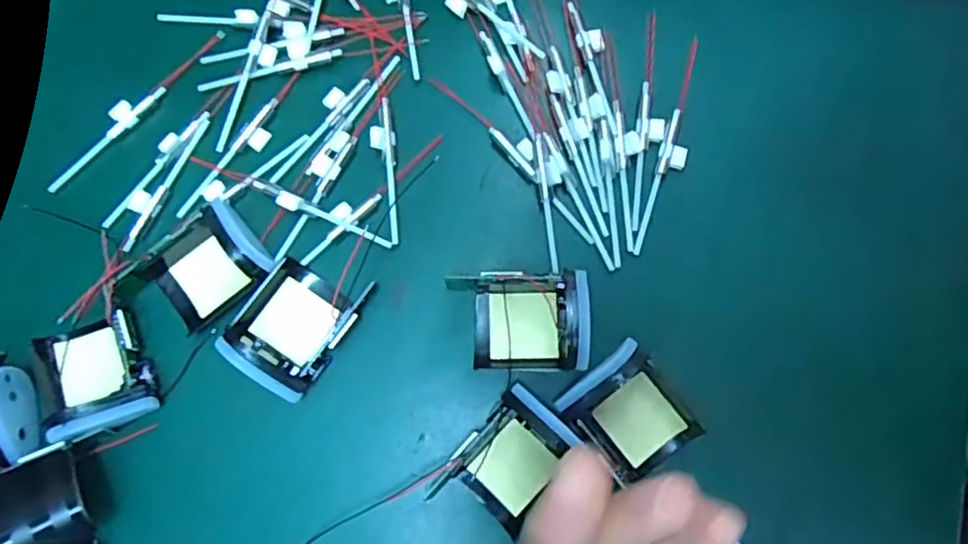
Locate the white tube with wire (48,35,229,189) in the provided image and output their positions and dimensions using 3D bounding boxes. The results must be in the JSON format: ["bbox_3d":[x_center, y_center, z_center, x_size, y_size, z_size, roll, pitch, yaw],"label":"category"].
[{"bbox_3d":[-0.142,-0.068,0.263,0.011,0.004,0.091,43,82,9],"label":"white tube with wire"}]

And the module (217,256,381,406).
[{"bbox_3d":[-0.071,0.018,0.241,0.038,0.023,0.047,32,82,7],"label":"module"}]

